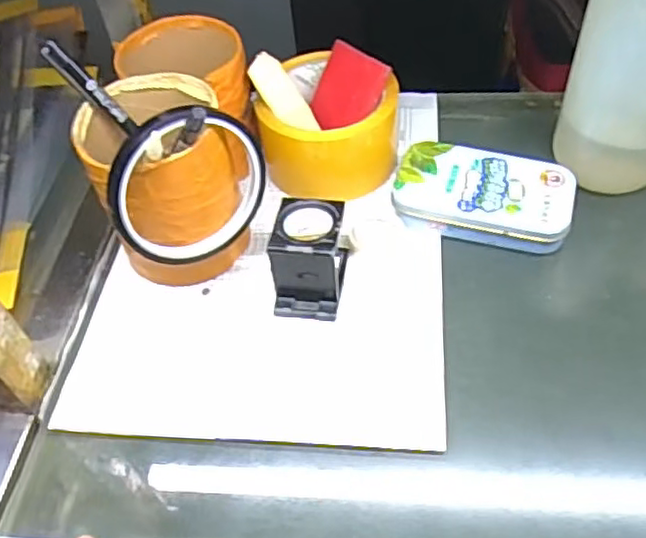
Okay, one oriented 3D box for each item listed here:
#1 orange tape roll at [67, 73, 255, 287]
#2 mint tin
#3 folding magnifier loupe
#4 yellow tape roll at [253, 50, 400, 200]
[{"bbox_3d":[-0.093,-0.051,0.384,0.077,0.099,0.084,-2,52,3],"label":"orange tape roll"},{"bbox_3d":[0.101,-0.044,0.408,0.107,0.024,0.070,14,54,15],"label":"mint tin"},{"bbox_3d":[-0.008,-0.008,0.372,0.038,0.053,0.055,5,52,8],"label":"folding magnifier loupe"},{"bbox_3d":[0.003,-0.094,0.427,0.081,0.052,0.081,-2,52,3],"label":"yellow tape roll"}]

